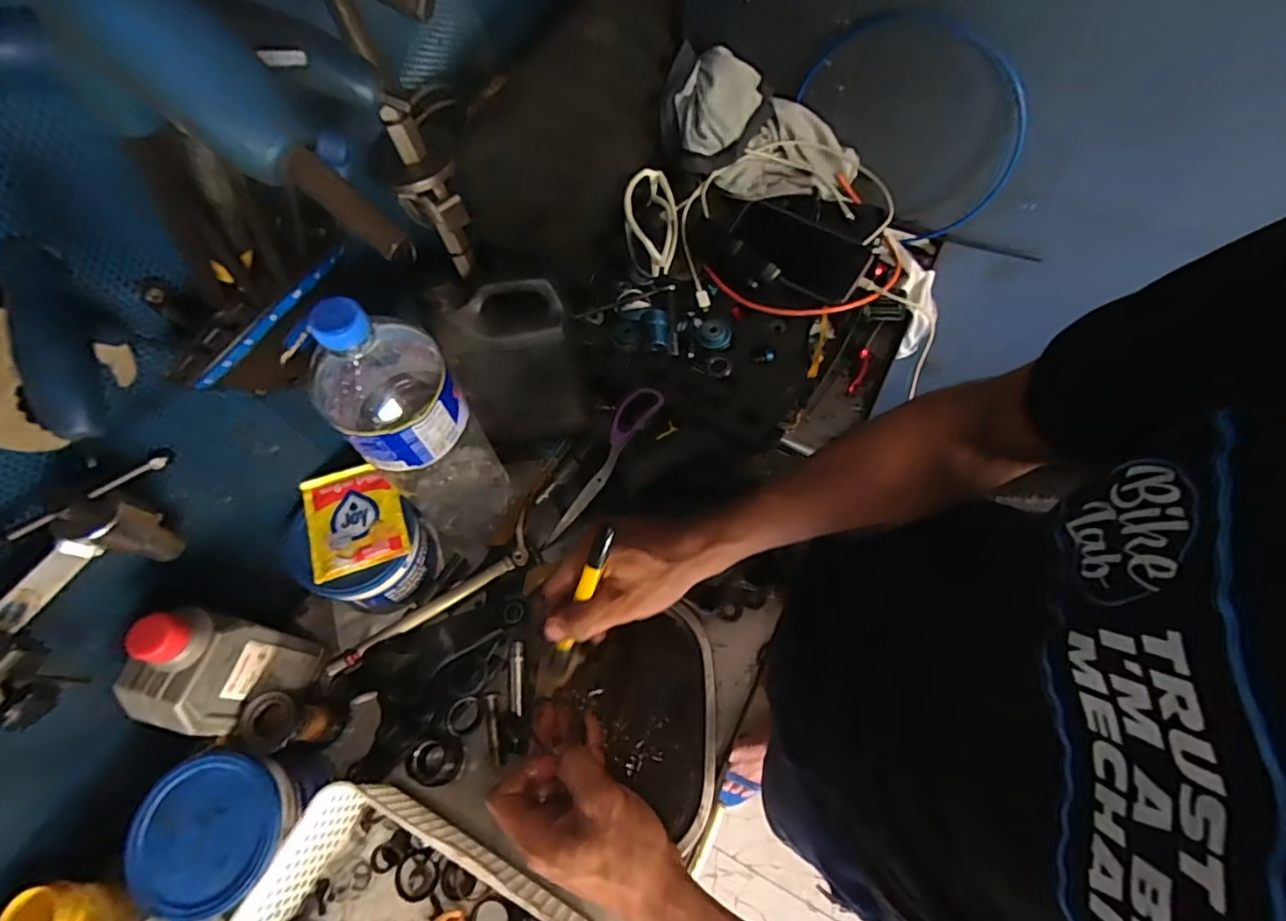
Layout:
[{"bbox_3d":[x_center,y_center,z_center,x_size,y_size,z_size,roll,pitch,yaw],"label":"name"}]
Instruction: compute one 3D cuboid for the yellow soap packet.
[{"bbox_3d":[-0.253,0.050,0.511,0.077,0.013,0.094,-20,66,-8],"label":"yellow soap packet"}]

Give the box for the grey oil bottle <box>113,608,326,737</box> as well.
[{"bbox_3d":[-0.323,0.164,0.449,0.046,0.163,0.080,15,66,8],"label":"grey oil bottle"}]

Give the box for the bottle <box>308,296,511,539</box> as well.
[{"bbox_3d":[-0.180,-0.018,0.484,0.081,0.295,0.087,-1,65,1],"label":"bottle"}]

